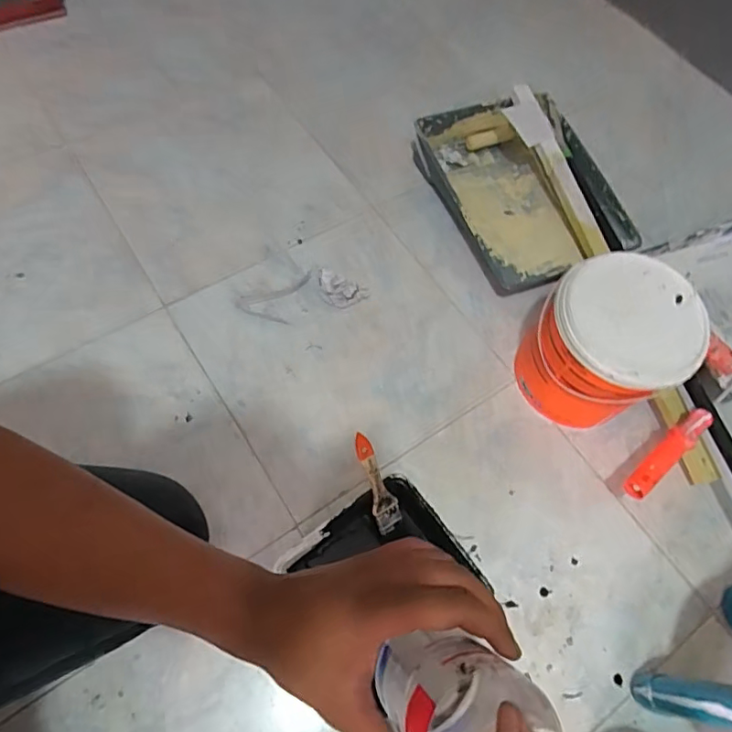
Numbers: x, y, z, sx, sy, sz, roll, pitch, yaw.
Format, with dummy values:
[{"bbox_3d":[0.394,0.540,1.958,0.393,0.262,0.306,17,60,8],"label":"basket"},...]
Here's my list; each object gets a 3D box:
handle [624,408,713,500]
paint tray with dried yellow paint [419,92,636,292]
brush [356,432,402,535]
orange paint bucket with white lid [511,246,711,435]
[{"bbox_3d":[0.405,0.115,0.702,0.153,0.034,0.032,-36,73,-19],"label":"handle"},{"bbox_3d":[0.275,-0.310,0.909,0.296,0.078,0.354,-16,67,-10],"label":"paint tray with dried yellow paint"},{"bbox_3d":[0.014,0.144,0.641,0.031,0.007,0.135,-21,108,-12],"label":"brush"},{"bbox_3d":[0.321,-0.024,0.727,0.176,0.200,0.171,1,65,-3],"label":"orange paint bucket with white lid"}]

